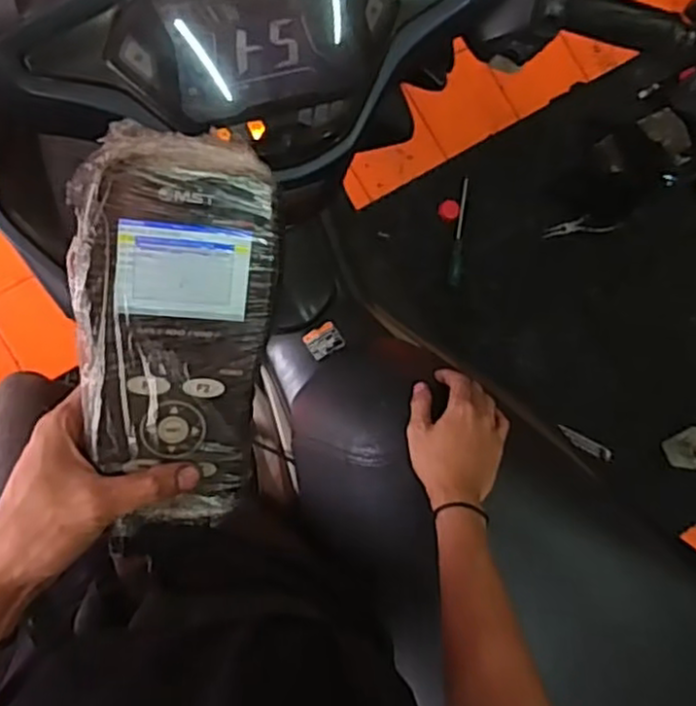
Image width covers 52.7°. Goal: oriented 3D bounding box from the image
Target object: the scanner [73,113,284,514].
[{"bbox_3d":[-0.104,-0.011,0.413,0.104,0.048,0.222,3,109,-17],"label":"scanner"}]

